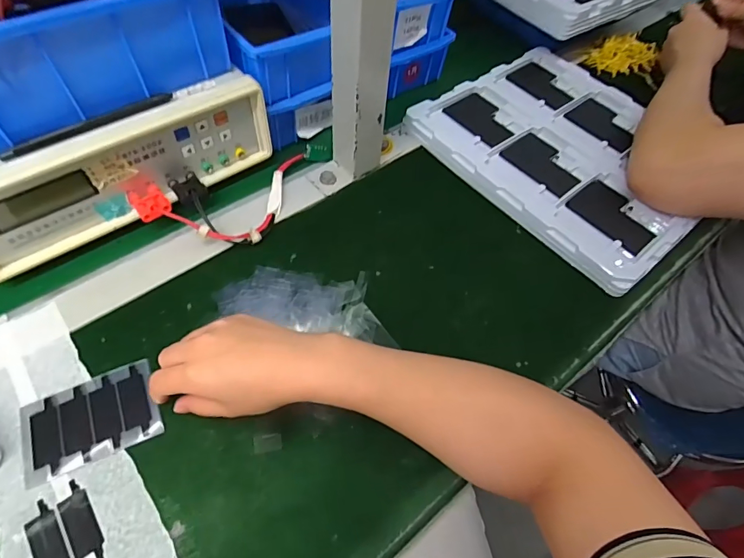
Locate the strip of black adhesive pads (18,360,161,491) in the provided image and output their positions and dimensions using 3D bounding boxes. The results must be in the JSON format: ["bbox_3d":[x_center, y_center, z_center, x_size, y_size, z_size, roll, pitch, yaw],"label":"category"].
[{"bbox_3d":[-0.218,0.109,0.332,0.094,0.004,0.065,-21,62,-16],"label":"strip of black adhesive pads"}]

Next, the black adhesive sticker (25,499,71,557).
[{"bbox_3d":[-0.220,0.181,0.291,0.019,0.004,0.059,-32,66,-21],"label":"black adhesive sticker"}]

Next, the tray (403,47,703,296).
[{"bbox_3d":[0.245,-0.162,0.528,0.276,0.020,0.318,-34,66,-22],"label":"tray"}]

